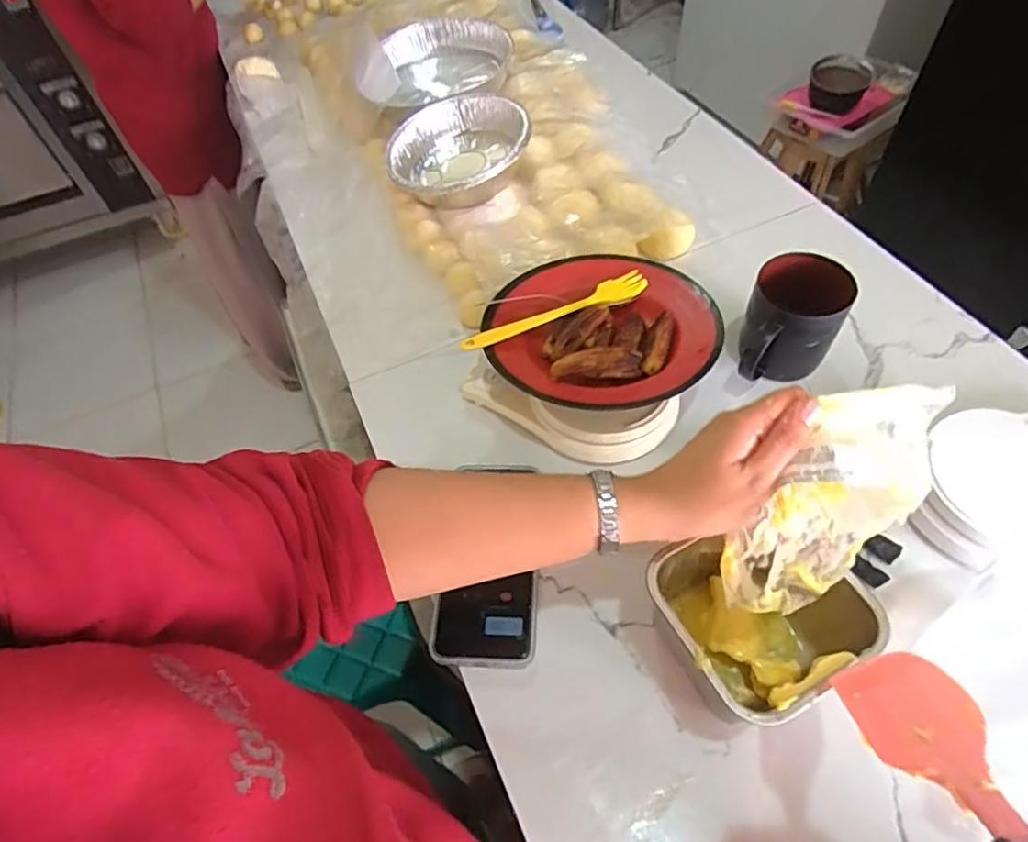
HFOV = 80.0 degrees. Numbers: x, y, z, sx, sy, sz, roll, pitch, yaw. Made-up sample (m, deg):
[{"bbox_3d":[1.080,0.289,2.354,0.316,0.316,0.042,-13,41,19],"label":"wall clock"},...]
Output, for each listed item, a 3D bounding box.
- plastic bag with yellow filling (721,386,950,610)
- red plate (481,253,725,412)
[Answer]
[{"bbox_3d":[0.192,0.044,0.367,0.154,0.085,0.066,-32,58,-17],"label":"plastic bag with yellow filling"},{"bbox_3d":[0.079,-0.088,0.566,0.201,0.030,0.202,-2,55,3],"label":"red plate"}]

